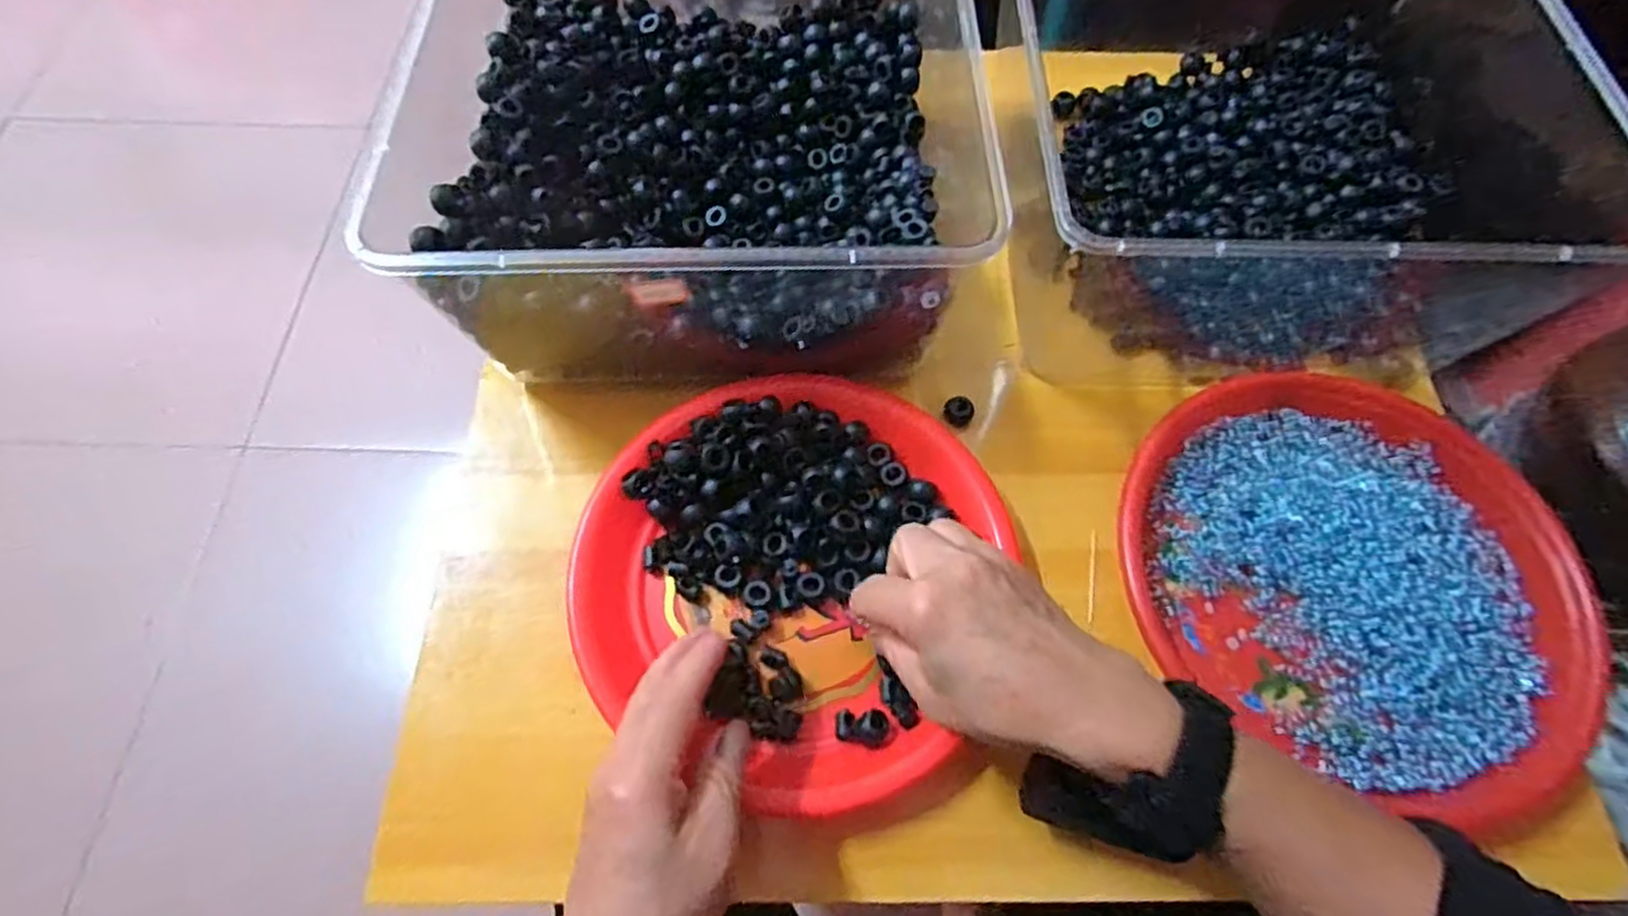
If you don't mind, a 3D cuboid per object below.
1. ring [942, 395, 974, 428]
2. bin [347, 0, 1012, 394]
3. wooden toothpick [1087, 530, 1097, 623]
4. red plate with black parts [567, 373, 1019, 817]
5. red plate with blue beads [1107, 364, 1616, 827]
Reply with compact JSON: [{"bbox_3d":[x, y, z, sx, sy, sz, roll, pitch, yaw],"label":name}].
[{"bbox_3d":[0.087,-0.029,0.460,0.018,0.008,0.018,0,64,0],"label":"ring"},{"bbox_3d":[-0.054,-0.181,0.449,0.275,0.128,0.275,-1,64,-1],"label":"bin"},{"bbox_3d":[0.154,0.065,0.421,0.004,0.004,0.053,9,64,4],"label":"wooden toothpick"},{"bbox_3d":[-0.014,0.053,0.408,0.210,0.037,0.212,0,64,0],"label":"red plate with black parts"},{"bbox_3d":[0.285,0.054,0.409,0.227,0.021,0.214,0,64,0],"label":"red plate with blue beads"}]

